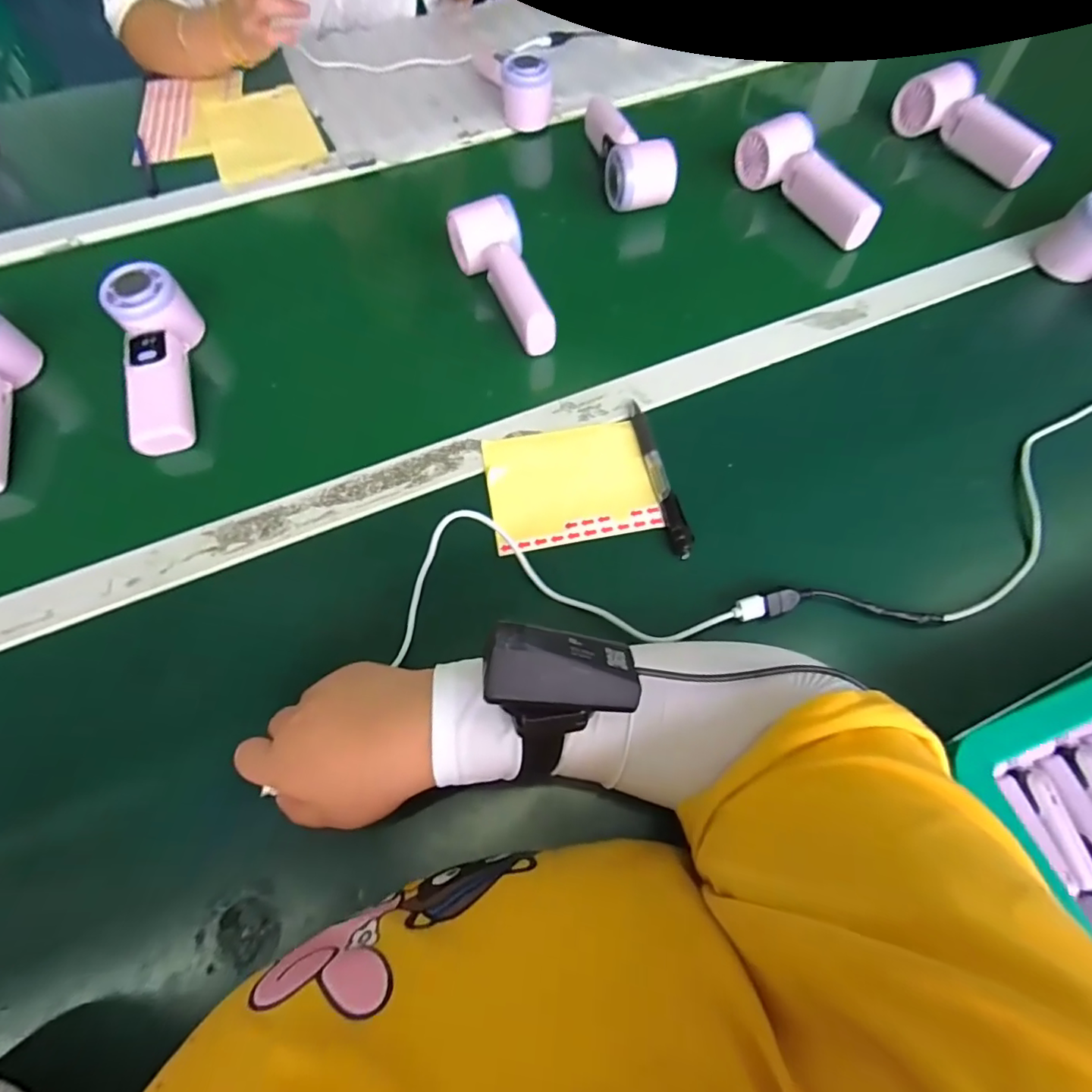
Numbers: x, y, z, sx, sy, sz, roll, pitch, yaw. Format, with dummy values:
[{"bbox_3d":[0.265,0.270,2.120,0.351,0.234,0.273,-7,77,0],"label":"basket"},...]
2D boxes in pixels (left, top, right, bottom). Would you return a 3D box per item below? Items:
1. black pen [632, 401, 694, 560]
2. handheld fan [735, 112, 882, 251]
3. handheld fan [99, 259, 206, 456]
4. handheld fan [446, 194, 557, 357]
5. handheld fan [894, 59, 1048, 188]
[{"bbox_3d":[0.084,-0.053,0.406,0.014,0.010,0.137,-11,63,-6],"label":"black pen"},{"bbox_3d":[0.262,-0.365,0.543,0.049,0.051,0.169,-21,65,-10],"label":"handheld fan"},{"bbox_3d":[-0.319,-0.157,0.443,0.058,0.046,0.170,-17,64,-8],"label":"handheld fan"},{"bbox_3d":[-0.038,-0.239,0.476,0.061,0.049,0.145,-16,64,-9],"label":"handheld fan"},{"bbox_3d":[0.455,-0.453,0.582,0.057,0.052,0.166,-16,64,-9],"label":"handheld fan"}]

